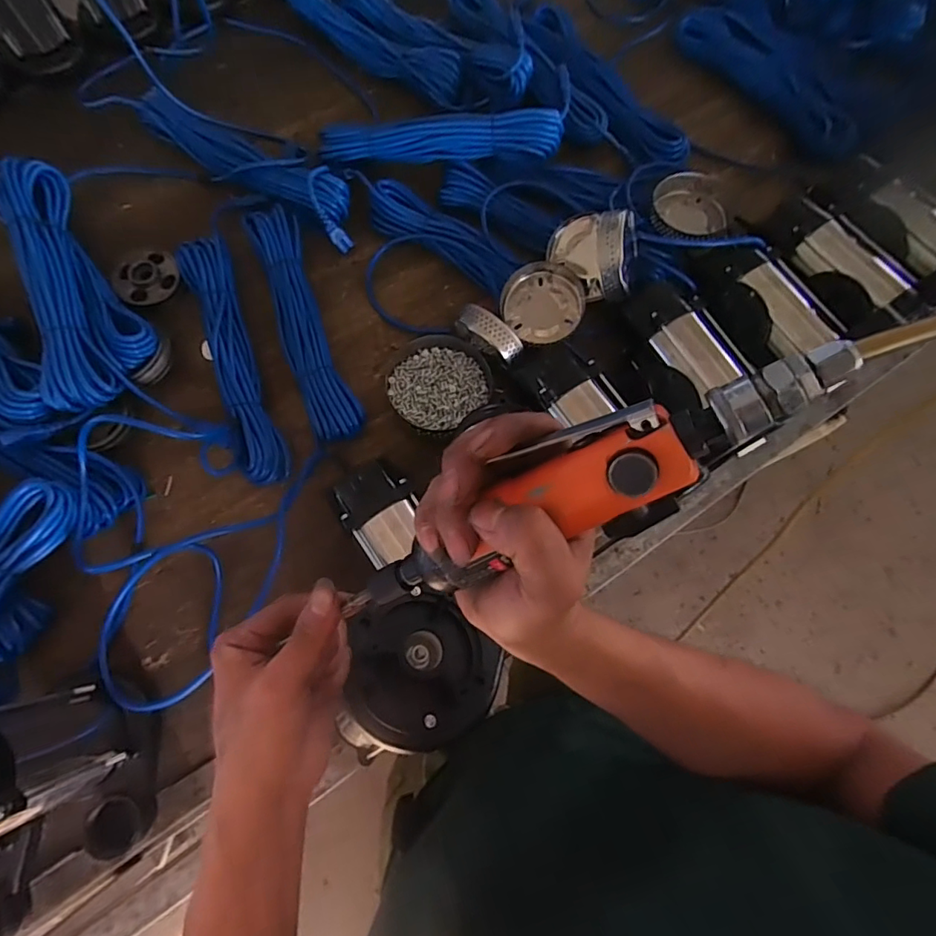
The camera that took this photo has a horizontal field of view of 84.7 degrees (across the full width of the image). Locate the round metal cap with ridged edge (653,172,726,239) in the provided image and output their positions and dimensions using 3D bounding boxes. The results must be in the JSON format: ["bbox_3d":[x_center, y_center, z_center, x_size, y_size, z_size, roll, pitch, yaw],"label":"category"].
[{"bbox_3d":[0.290,-0.347,0.688,0.088,0.029,0.103,-20,77,-8],"label":"round metal cap with ridged edge"}]

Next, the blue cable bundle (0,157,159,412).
[{"bbox_3d":[-0.485,-0.233,0.637,0.116,0.034,0.344,-15,75,-33],"label":"blue cable bundle"}]

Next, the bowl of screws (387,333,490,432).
[{"bbox_3d":[-0.042,-0.112,0.677,0.129,0.040,0.128,1,75,-2],"label":"bowl of screws"}]

